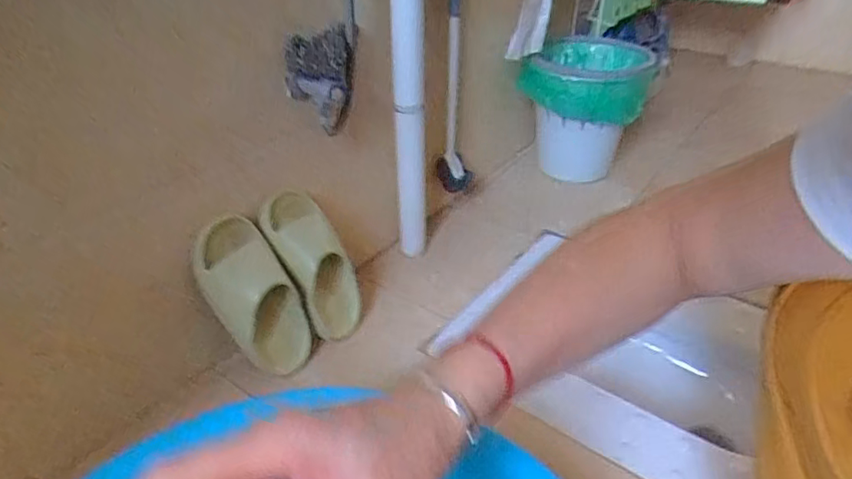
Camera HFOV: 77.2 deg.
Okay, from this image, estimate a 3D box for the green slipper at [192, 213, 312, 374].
[{"bbox_3d":[-0.222,0.080,0.712,0.070,0.230,0.097,-6,26,34],"label":"green slipper"}]

